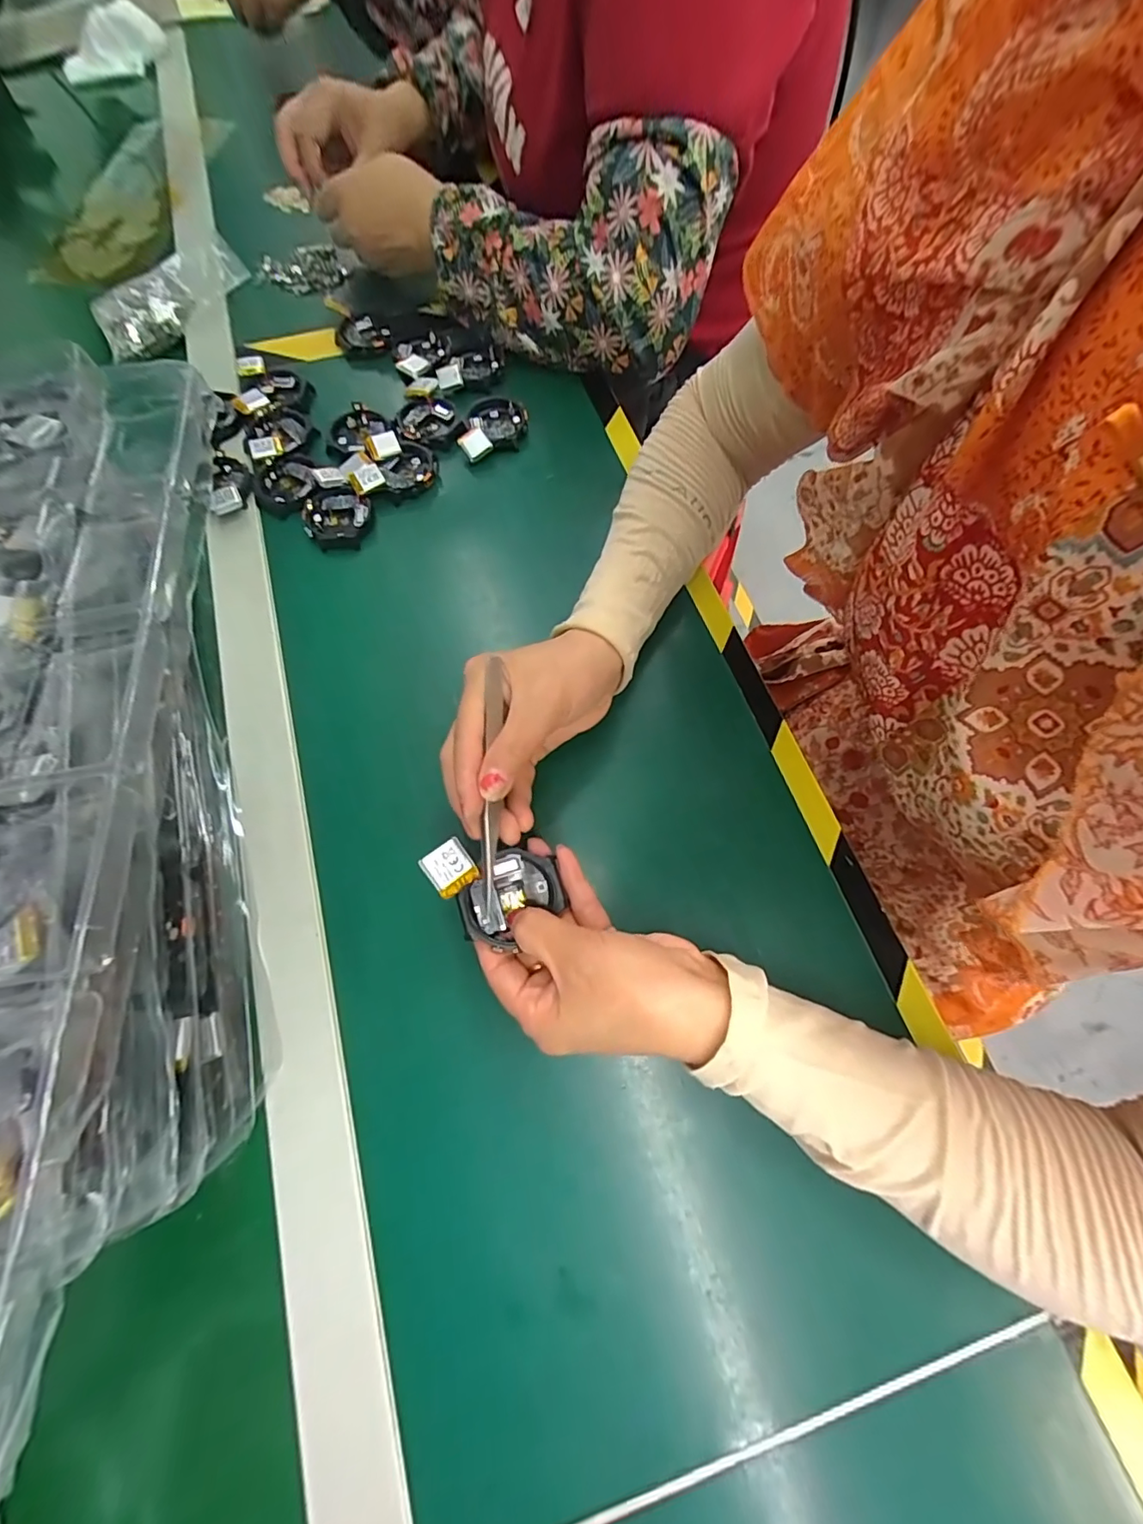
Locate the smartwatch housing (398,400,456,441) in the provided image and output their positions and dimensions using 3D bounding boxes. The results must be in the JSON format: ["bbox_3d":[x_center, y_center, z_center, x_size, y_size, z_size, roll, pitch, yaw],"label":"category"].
[{"bbox_3d":[-0.118,-0.279,0.424,0.043,0.009,0.043,-15,70,-4],"label":"smartwatch housing"}]

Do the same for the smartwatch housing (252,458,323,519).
[{"bbox_3d":[-0.220,-0.211,0.401,0.048,0.013,0.046,-1,69,1],"label":"smartwatch housing"}]

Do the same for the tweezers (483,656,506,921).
[{"bbox_3d":[-0.039,0.013,0.263,0.009,0.010,0.126,1,85,3],"label":"tweezers"}]

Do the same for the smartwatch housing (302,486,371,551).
[{"bbox_3d":[-0.174,-0.183,0.388,0.048,0.015,0.049,-16,70,-4],"label":"smartwatch housing"}]

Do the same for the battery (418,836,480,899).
[{"bbox_3d":[-0.059,0.052,0.256,0.022,0.004,0.024,-34,87,-24],"label":"battery"}]

